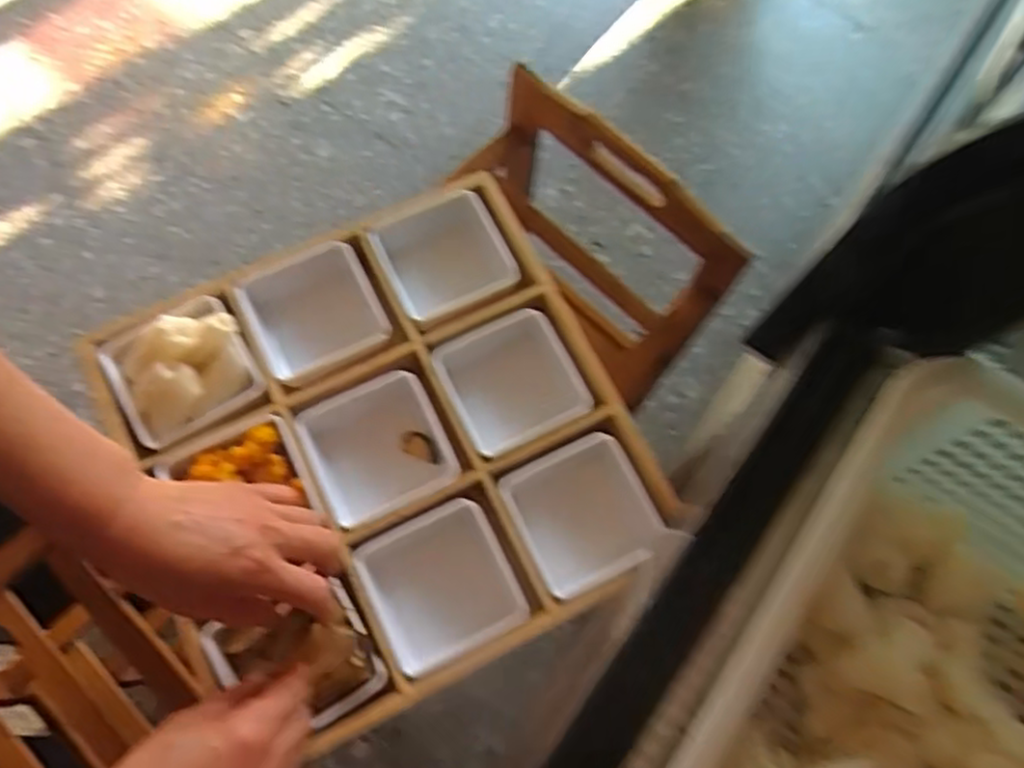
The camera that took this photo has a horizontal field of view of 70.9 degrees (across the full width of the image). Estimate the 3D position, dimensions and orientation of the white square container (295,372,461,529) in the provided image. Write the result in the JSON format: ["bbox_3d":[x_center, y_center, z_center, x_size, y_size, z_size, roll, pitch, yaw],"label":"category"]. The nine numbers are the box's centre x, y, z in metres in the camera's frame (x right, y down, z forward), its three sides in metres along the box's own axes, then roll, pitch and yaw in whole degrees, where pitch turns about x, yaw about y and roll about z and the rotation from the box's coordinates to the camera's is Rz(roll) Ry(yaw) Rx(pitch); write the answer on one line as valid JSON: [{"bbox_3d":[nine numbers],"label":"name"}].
[{"bbox_3d":[-0.095,0.051,0.530,0.092,0.056,0.091,-24,75,-10],"label":"white square container"}]

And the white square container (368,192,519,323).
[{"bbox_3d":[-0.052,-0.095,0.574,0.094,0.043,0.095,-27,75,-10],"label":"white square container"}]

